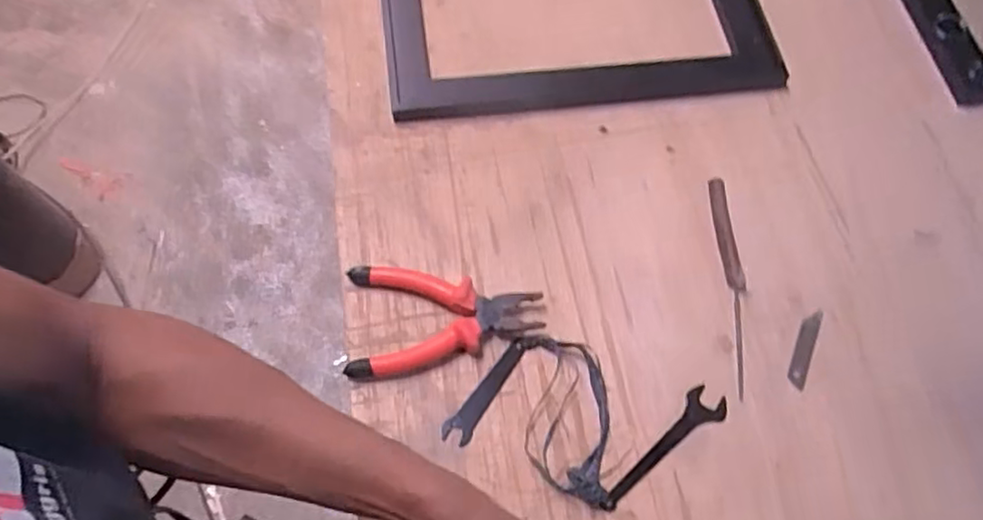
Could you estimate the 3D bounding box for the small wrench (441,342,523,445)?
[{"bbox_3d":[-0.007,0.122,0.616,0.026,0.004,0.111,32,69,5],"label":"small wrench"}]

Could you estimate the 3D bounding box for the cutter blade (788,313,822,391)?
[{"bbox_3d":[0.305,0.086,0.639,0.017,0.004,0.081,22,68,12],"label":"cutter blade"}]

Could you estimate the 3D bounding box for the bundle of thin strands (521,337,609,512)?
[{"bbox_3d":[0.070,0.144,0.603,0.077,0.024,0.152,1,65,0],"label":"bundle of thin strands"}]

